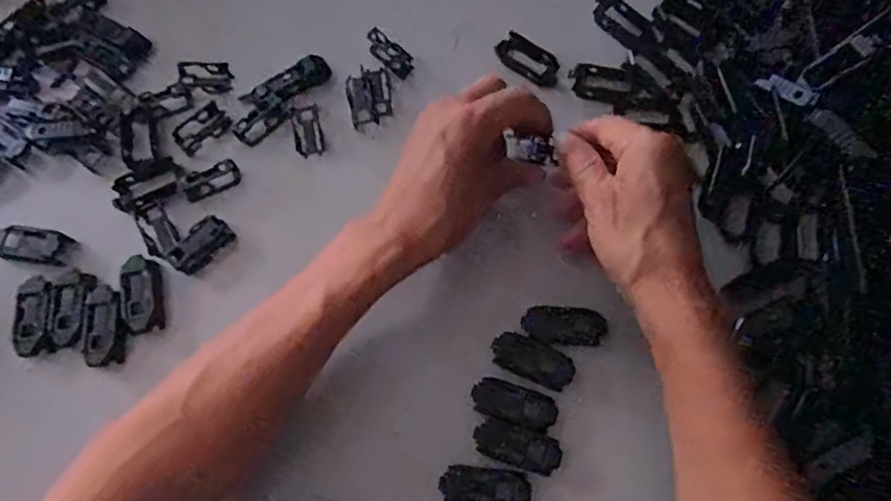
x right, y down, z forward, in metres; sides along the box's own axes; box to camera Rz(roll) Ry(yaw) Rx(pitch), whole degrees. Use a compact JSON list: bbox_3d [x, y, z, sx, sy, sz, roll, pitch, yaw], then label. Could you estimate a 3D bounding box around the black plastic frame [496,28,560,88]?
[{"bbox_3d":[0.061,-0.139,0.438,0.051,0.006,0.026,37,75,12],"label":"black plastic frame"}]

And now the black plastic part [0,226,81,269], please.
[{"bbox_3d":[-0.266,-0.004,0.389,0.057,0.009,0.022,11,71,4],"label":"black plastic part"}]

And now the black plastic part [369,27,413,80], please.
[{"bbox_3d":[-0.041,-0.145,0.440,0.041,0.010,0.016,39,75,13],"label":"black plastic part"}]

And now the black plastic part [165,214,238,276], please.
[{"bbox_3d":[-0.160,-0.003,0.391,0.021,0.012,0.042,43,76,14],"label":"black plastic part"}]

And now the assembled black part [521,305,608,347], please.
[{"bbox_3d":[0.072,0.046,0.364,0.048,0.011,0.023,4,71,2],"label":"assembled black part"}]

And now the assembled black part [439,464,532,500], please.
[{"bbox_3d":[0.023,0.136,0.343,0.051,0.004,0.022,6,71,2],"label":"assembled black part"}]

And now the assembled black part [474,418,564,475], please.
[{"bbox_3d":[0.042,0.114,0.349,0.050,0.004,0.022,16,72,6],"label":"assembled black part"}]

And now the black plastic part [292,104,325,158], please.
[{"bbox_3d":[-0.097,-0.085,0.422,0.019,0.004,0.037,-10,71,-3],"label":"black plastic part"}]

